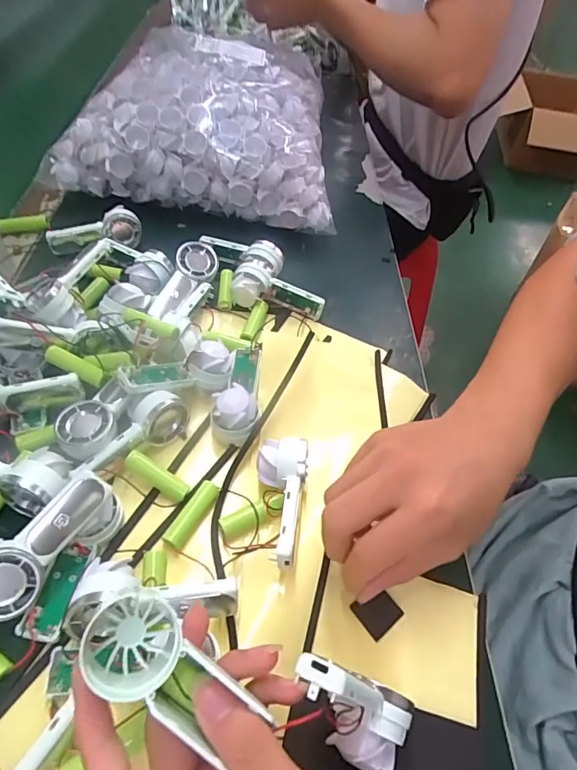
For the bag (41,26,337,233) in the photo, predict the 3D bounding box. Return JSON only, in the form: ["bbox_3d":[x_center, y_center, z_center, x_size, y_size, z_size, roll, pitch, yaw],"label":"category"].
[{"bbox_3d":[-0.095,-0.315,0.561,0.307,0.145,0.231,7,52,-1],"label":"bag"}]

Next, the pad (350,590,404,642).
[{"bbox_3d":[0.058,0.146,0.298,0.024,0.006,0.024,-30,62,-24],"label":"pad"}]

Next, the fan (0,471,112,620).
[{"bbox_3d":[-0.148,0.093,0.278,0.038,0.025,0.093,46,73,-13],"label":"fan"}]

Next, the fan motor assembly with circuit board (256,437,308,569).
[{"bbox_3d":[-0.008,0.080,0.320,0.034,0.031,0.092,7,50,0],"label":"fan motor assembly with circuit board"}]

